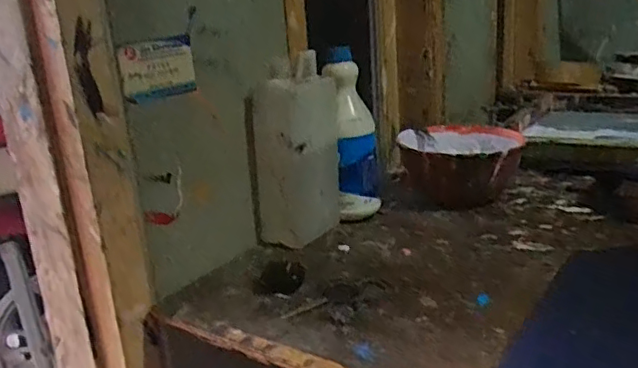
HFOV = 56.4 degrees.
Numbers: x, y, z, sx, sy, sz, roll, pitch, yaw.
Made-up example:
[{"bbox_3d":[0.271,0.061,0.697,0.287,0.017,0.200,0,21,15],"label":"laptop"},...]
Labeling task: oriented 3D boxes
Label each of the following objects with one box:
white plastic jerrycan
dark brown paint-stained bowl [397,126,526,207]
[{"bbox_3d":[-0.026,-0.032,0.706,0.061,0.202,0.101,4,19,32],"label":"white plastic jerrycan"},{"bbox_3d":[0.203,-0.031,0.841,0.164,0.078,0.158,-4,16,6],"label":"dark brown paint-stained bowl"}]

